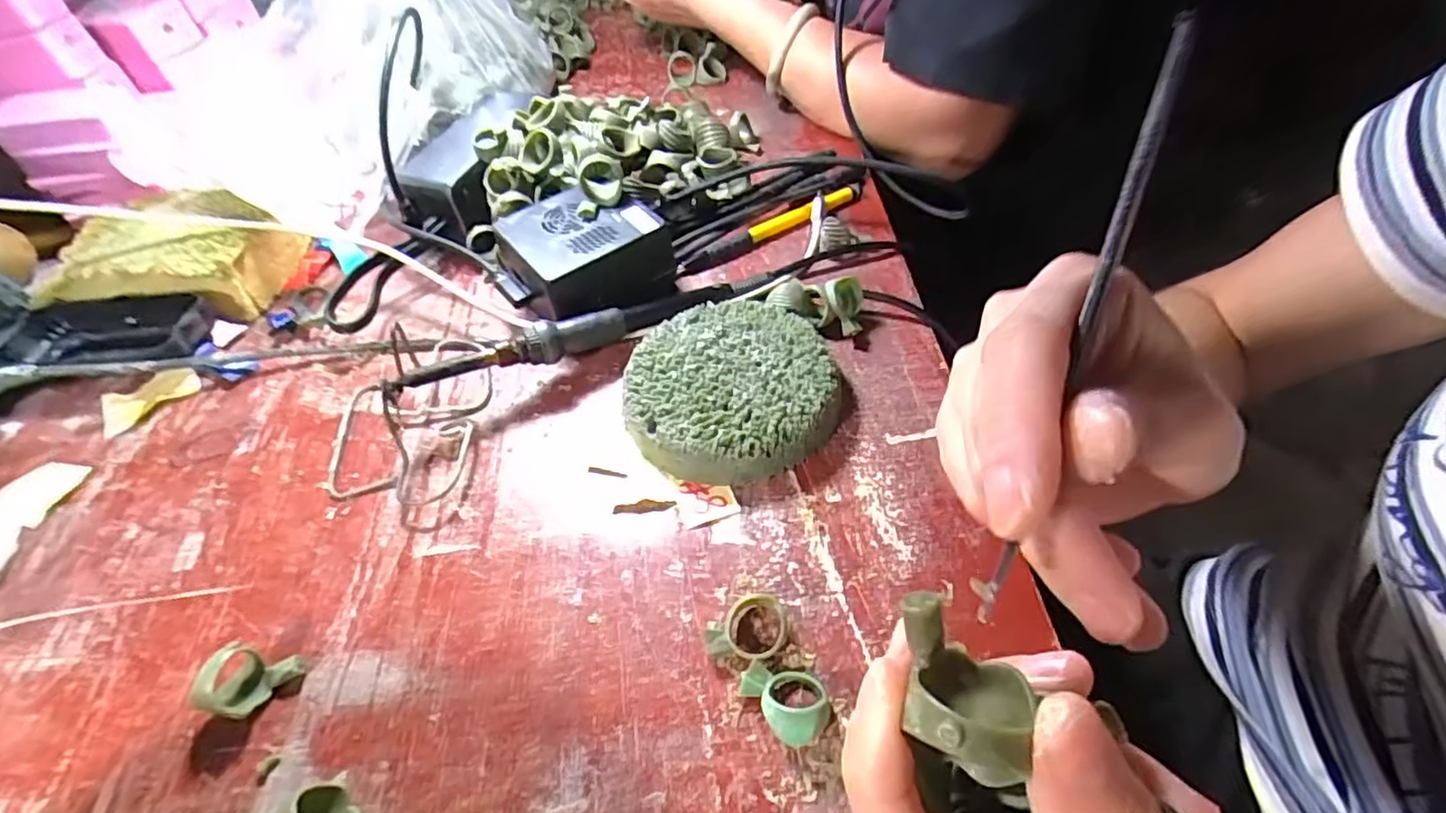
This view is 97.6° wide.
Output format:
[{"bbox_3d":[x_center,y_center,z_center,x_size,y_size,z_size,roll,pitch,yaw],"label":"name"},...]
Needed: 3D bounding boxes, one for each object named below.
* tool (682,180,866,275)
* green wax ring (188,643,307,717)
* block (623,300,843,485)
[{"bbox_3d":[0.034,-0.116,0.408,0.139,0.008,0.013,-26,52,-16],"label":"tool"},{"bbox_3d":[-0.178,0.103,0.237,0.021,0.023,0.026,13,52,17],"label":"green wax ring"},{"bbox_3d":[0.004,-0.010,0.312,0.099,0.026,0.099,-3,49,4],"label":"block"}]

